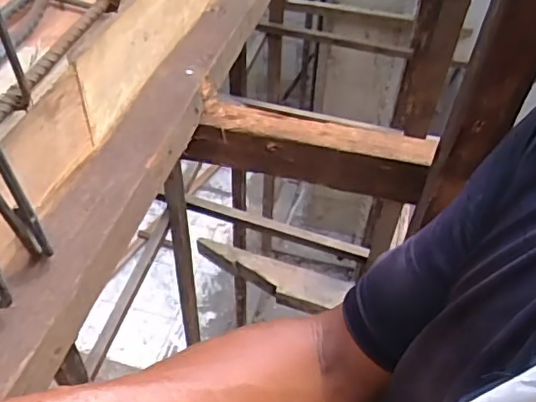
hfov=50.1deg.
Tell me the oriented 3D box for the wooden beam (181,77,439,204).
[{"bbox_3d":[0.051,-0.066,0.750,0.308,0.078,0.057,11,47,7],"label":"wooden beam"}]

